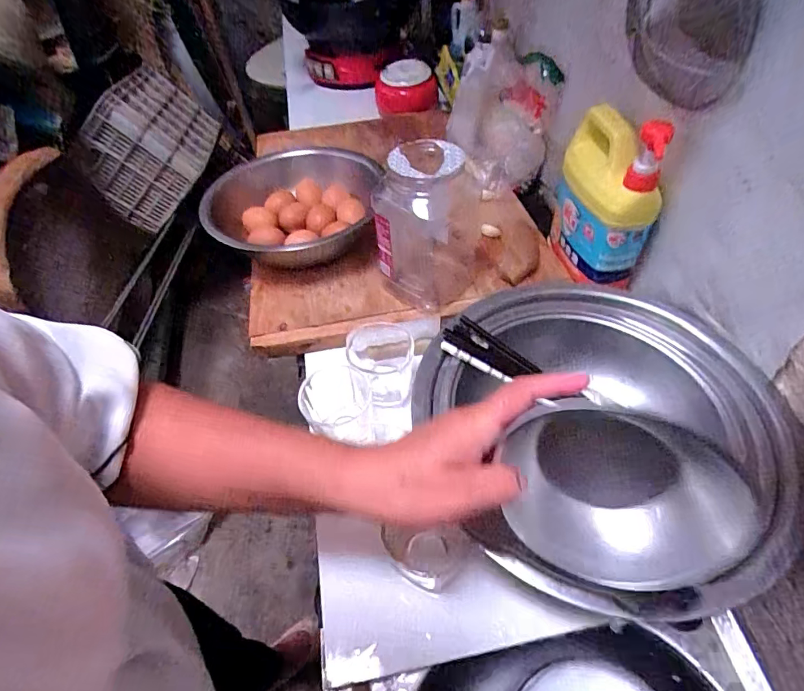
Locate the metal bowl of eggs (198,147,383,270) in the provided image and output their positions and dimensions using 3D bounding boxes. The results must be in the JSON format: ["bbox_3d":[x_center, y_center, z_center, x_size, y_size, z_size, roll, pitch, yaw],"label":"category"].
[{"bbox_3d":[-0.166,-0.198,0.665,0.241,0.084,0.253,-3,50,3],"label":"metal bowl of eggs"}]

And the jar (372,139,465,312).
[{"bbox_3d":[0.022,-0.144,0.543,0.098,0.170,0.109,6,51,10],"label":"jar"}]

